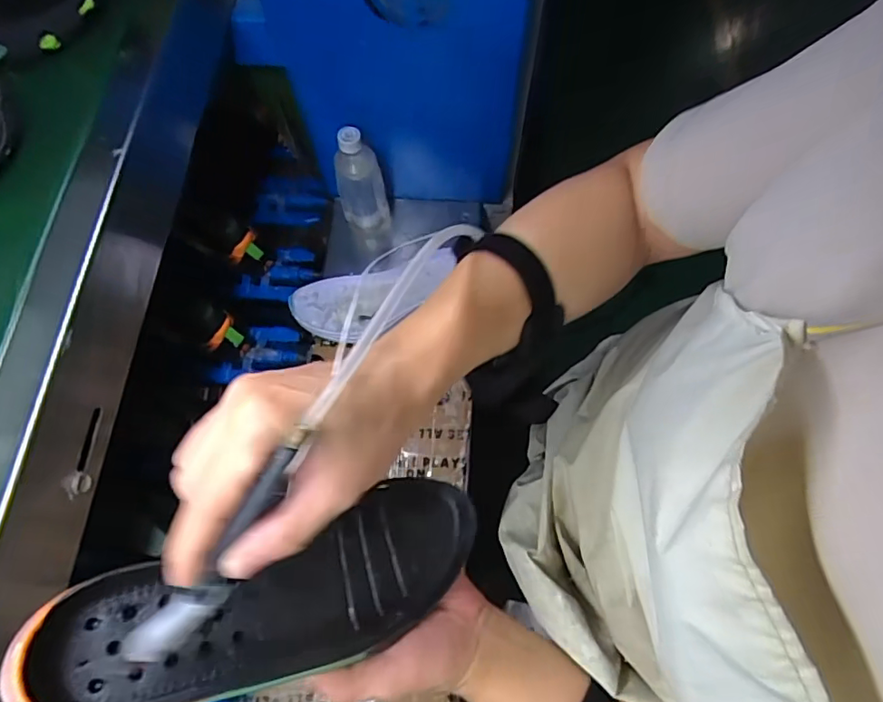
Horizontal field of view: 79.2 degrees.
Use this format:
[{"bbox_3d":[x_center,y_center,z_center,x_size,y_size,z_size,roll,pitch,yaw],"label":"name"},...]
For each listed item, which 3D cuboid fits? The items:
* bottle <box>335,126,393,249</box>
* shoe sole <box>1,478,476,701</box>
[{"bbox_3d":[-0.114,-0.232,0.776,0.071,0.197,0.068,-12,70,-4],"label":"bottle"},{"bbox_3d":[-0.097,0.152,0.333,0.263,0.043,0.091,-9,67,-30],"label":"shoe sole"}]

